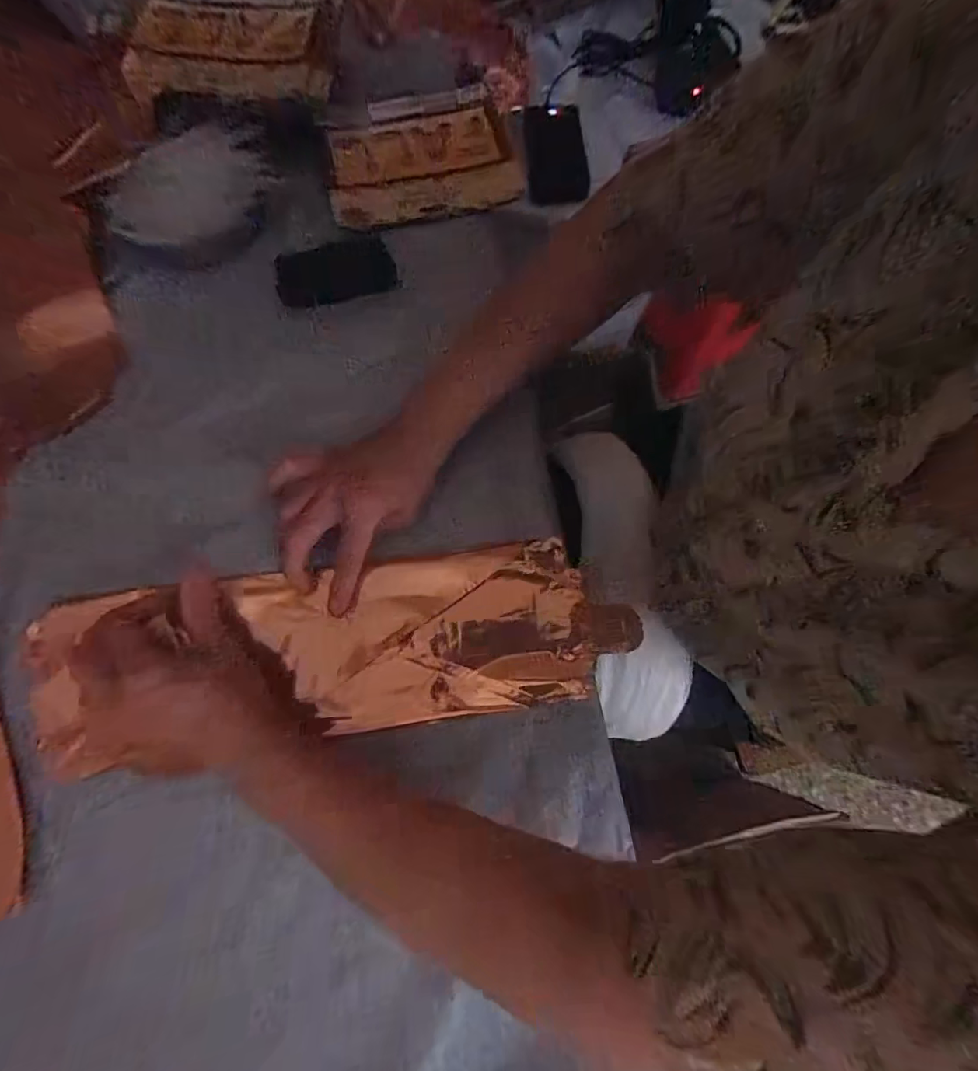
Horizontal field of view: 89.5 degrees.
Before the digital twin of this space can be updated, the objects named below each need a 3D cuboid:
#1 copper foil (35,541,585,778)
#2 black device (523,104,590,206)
[{"bbox_3d":[-0.125,0.083,0.375,0.403,0.011,0.125,-4,73,-4],"label":"copper foil"},{"bbox_3d":[0.095,-0.530,0.691,0.088,0.115,0.013,-17,50,-2],"label":"black device"}]

